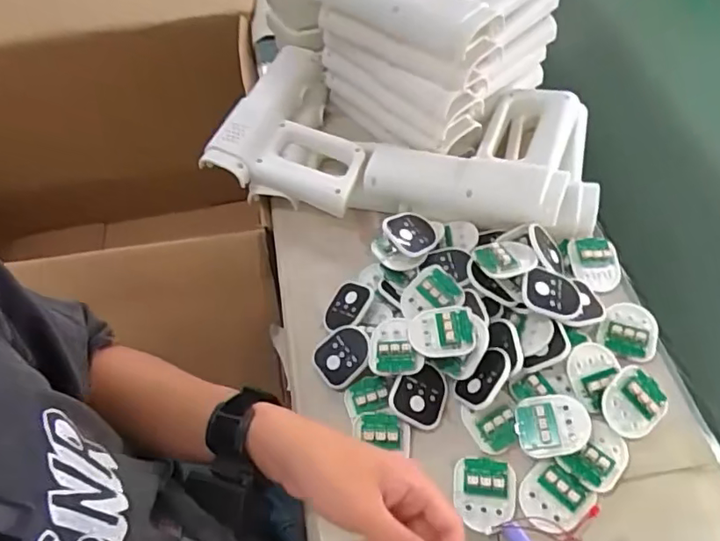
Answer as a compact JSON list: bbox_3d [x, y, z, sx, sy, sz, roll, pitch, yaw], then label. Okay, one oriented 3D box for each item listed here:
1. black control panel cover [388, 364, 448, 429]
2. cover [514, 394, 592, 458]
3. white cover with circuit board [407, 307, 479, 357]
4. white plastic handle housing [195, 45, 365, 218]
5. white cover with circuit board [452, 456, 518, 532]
[{"bbox_3d":[0.055,0.112,0.493,0.052,0.012,0.053,31,70,-7],"label":"black control panel cover"},{"bbox_3d":[0.162,0.131,0.463,0.058,0.004,0.049,-8,65,15],"label":"cover"},{"bbox_3d":[0.073,0.053,0.498,0.059,0.016,0.050,-6,51,8],"label":"white cover with circuit board"},{"bbox_3d":[-0.064,-0.173,0.666,0.174,0.056,0.208,16,59,15],"label":"white plastic handle housing"},{"bbox_3d":[0.102,0.183,0.451,0.049,0.013,0.056,3,57,7],"label":"white cover with circuit board"}]

